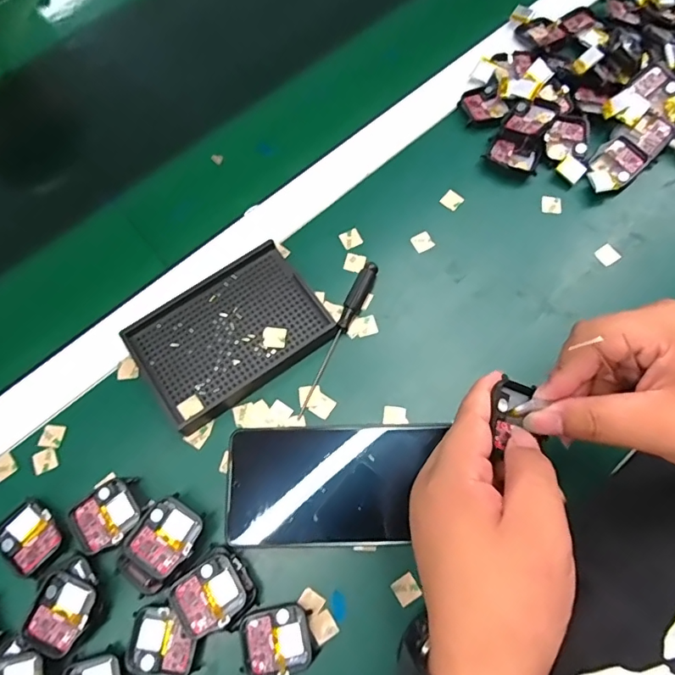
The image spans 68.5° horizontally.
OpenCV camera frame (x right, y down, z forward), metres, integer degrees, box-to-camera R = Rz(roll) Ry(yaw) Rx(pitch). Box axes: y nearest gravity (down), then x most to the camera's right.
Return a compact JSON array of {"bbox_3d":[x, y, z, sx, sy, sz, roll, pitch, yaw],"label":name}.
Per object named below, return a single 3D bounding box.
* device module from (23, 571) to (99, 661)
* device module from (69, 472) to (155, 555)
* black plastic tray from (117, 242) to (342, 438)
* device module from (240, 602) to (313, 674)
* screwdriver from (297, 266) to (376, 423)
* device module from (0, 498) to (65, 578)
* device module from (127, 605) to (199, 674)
[{"bbox_3d":[-0.173,0.174,0.312,0.038,0.014,0.042,18,72,8],"label":"device module"},{"bbox_3d":[-0.154,0.118,0.335,0.043,0.020,0.046,43,77,15],"label":"device module"},{"bbox_3d":[-0.081,-0.004,0.379,0.135,0.019,0.093,-34,73,-10],"label":"black plastic tray"},{"bbox_3d":[-0.038,0.190,0.311,0.042,0.010,0.038,-10,70,-1],"label":"device module"},{"bbox_3d":[-0.001,-0.001,0.378,0.012,0.014,0.129,25,73,11],"label":"screwdriver"},{"bbox_3d":[-0.207,0.134,0.335,0.043,0.011,0.038,39,76,14],"label":"device module"},{"bbox_3d":[-0.109,0.190,0.310,0.041,0.007,0.037,9,71,5],"label":"device module"}]

